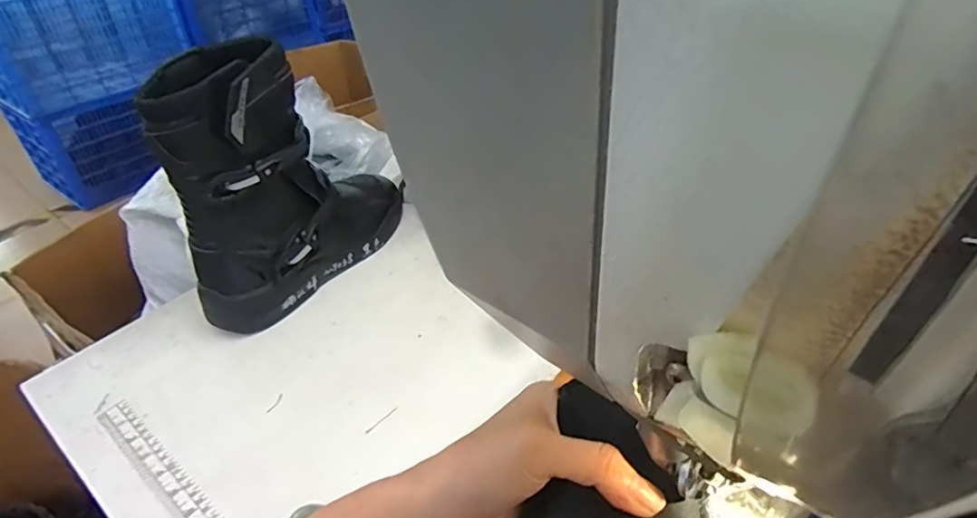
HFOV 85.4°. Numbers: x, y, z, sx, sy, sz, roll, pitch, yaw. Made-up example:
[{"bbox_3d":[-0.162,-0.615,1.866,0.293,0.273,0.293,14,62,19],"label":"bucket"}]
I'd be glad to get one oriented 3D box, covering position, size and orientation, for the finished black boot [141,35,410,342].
[{"bbox_3d":[-0.226,-0.088,0.577,0.099,0.270,0.248,17,42,21],"label":"finished black boot"}]

